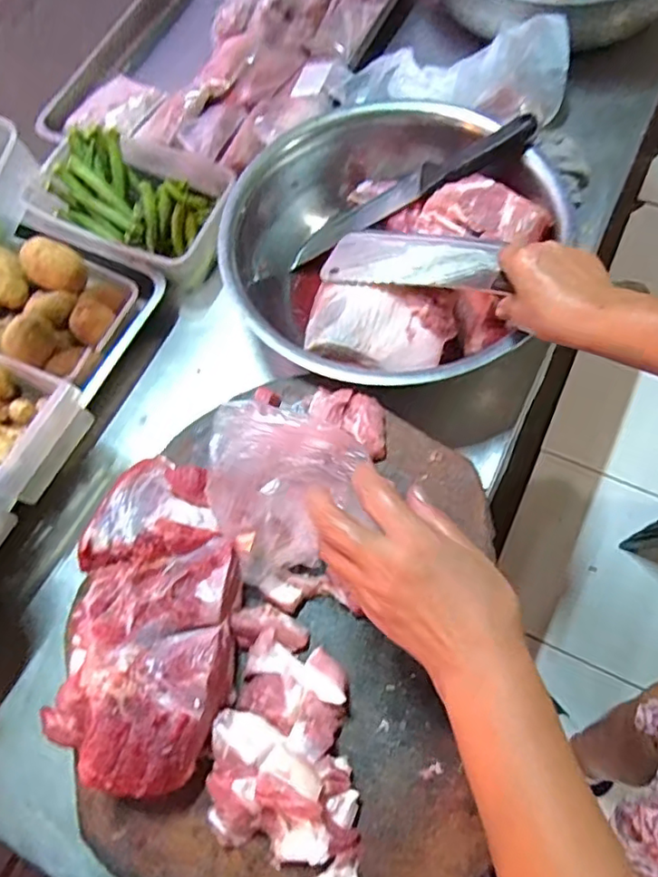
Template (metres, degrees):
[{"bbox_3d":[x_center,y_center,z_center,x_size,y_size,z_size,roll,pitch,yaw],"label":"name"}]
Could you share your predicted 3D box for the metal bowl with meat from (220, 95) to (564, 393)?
[{"bbox_3d":[0.062,-0.213,0.691,0.339,0.130,0.366,-1,67,3],"label":"metal bowl with meat"}]

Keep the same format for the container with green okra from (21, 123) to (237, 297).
[{"bbox_3d":[-0.252,-0.309,0.777,0.249,0.077,0.163,23,70,12],"label":"container with green okra"}]

